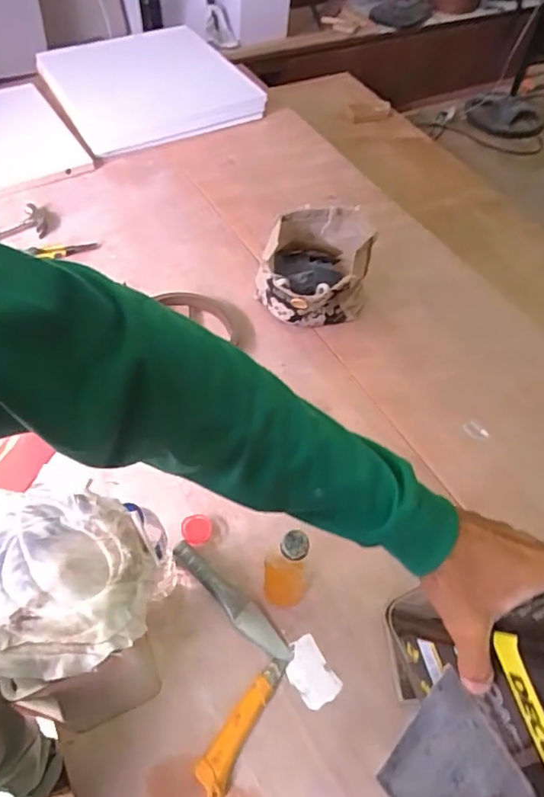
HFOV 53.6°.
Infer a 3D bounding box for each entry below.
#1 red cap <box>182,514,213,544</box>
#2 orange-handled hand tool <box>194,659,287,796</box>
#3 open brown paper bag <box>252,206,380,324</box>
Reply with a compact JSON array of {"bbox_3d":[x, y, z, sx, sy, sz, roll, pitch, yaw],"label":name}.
[{"bbox_3d":[-0.105,0.182,0.753,0.041,0.018,0.036,-8,54,-7],"label":"red cap"},{"bbox_3d":[-0.033,0.372,0.622,0.034,0.028,0.154,25,55,19],"label":"orange-handled hand tool"},{"bbox_3d":[0.080,-0.230,0.995,0.214,0.156,0.186,0,53,-2],"label":"open brown paper bag"}]

